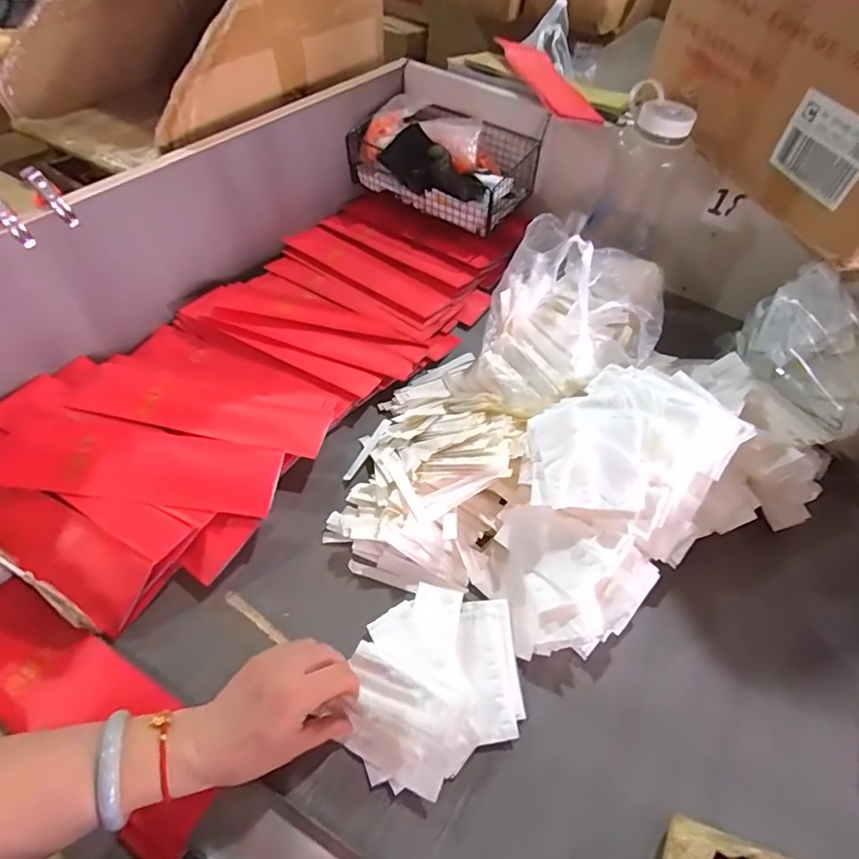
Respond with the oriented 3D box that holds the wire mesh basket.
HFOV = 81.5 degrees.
[{"bbox_3d":[0.022,-0.434,0.797,0.266,0.097,0.151,31,57,18],"label":"wire mesh basket"}]

